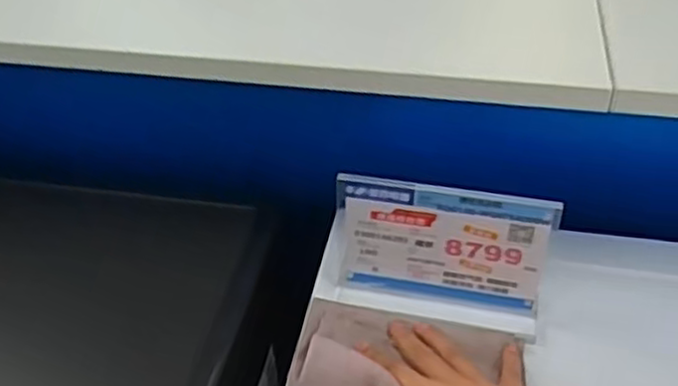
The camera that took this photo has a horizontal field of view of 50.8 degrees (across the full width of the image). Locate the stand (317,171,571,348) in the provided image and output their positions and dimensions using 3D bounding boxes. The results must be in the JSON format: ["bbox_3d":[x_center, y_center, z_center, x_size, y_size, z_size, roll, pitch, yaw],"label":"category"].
[{"bbox_3d":[0.062,0.047,0.506,0.162,0.109,0.029,9,42,11],"label":"stand"}]

